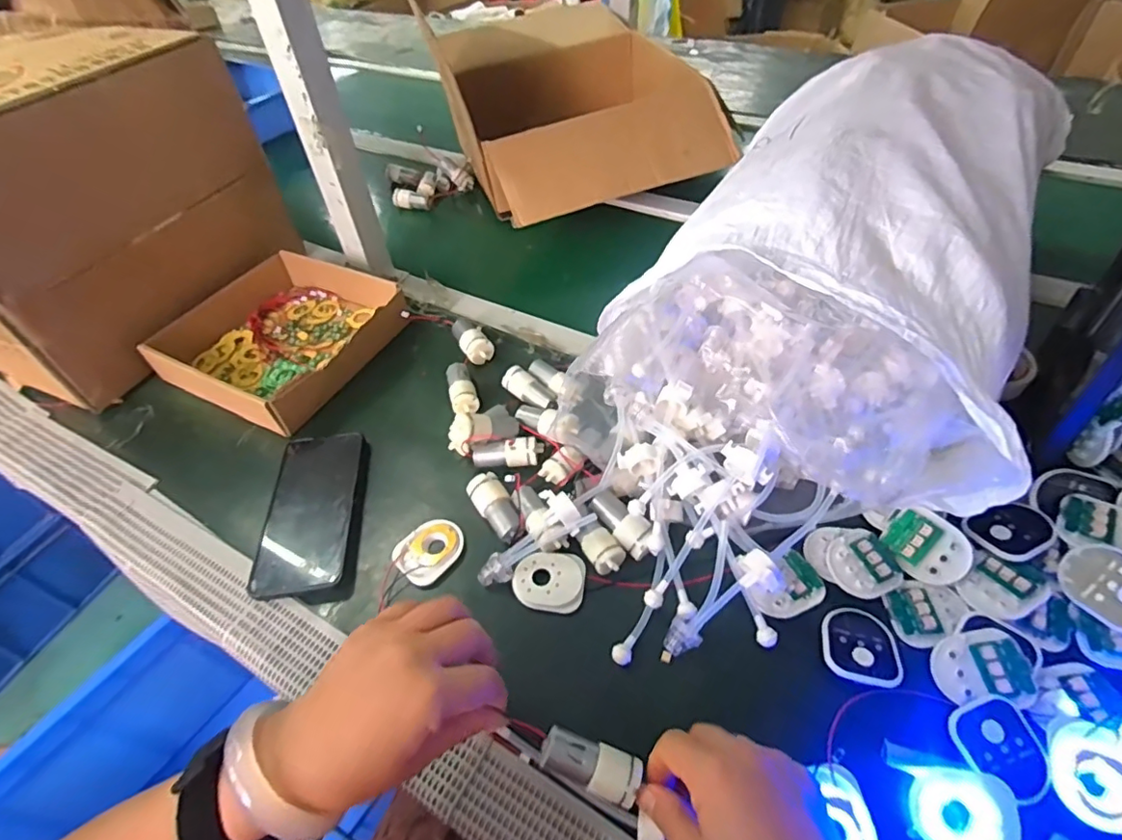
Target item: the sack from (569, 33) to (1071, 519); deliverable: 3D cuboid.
[{"bbox_3d":[0.249,-0.149,0.536,0.323,0.208,0.427,15,51,17],"label":"sack"}]

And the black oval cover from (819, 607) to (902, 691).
[{"bbox_3d":[0.215,0.162,0.404,0.050,0.009,0.056,8,49,11],"label":"black oval cover"}]

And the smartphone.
[{"bbox_3d":[-0.223,0.082,0.506,0.074,0.017,0.159,-6,48,-2],"label":"smartphone"}]

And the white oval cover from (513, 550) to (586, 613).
[{"bbox_3d":[-0.009,0.132,0.458,0.055,0.013,0.047,5,57,5],"label":"white oval cover"}]

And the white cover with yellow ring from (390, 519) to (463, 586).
[{"bbox_3d":[-0.113,0.110,0.479,0.048,0.010,0.057,34,58,29],"label":"white cover with yellow ring"}]

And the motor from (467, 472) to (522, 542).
[{"bbox_3d":[-0.057,0.076,0.491,0.030,0.023,0.061,-30,53,-22],"label":"motor"}]

